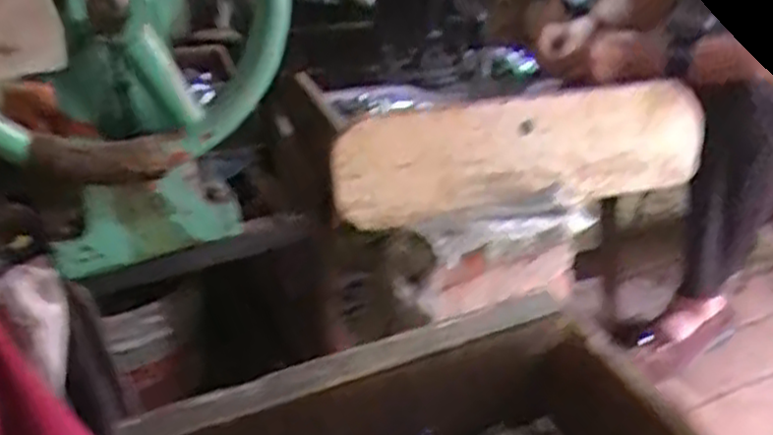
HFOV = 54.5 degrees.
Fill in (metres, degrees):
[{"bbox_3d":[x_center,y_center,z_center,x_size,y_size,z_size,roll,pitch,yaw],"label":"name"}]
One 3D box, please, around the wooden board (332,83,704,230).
[{"bbox_3d":[0.183,-0.082,0.981,0.511,0.142,0.043,-7,28,-15],"label":"wooden board"}]

